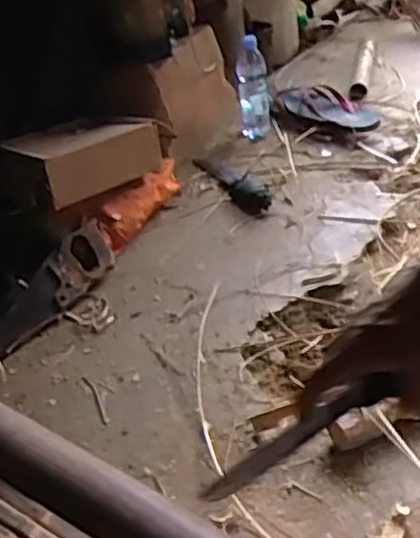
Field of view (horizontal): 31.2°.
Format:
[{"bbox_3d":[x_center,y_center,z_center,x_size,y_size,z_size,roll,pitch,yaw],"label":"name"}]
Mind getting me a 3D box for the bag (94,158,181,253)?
[{"bbox_3d":[-0.141,-0.138,1.568,0.067,0.082,0.245,25,49,38],"label":"bag"}]

